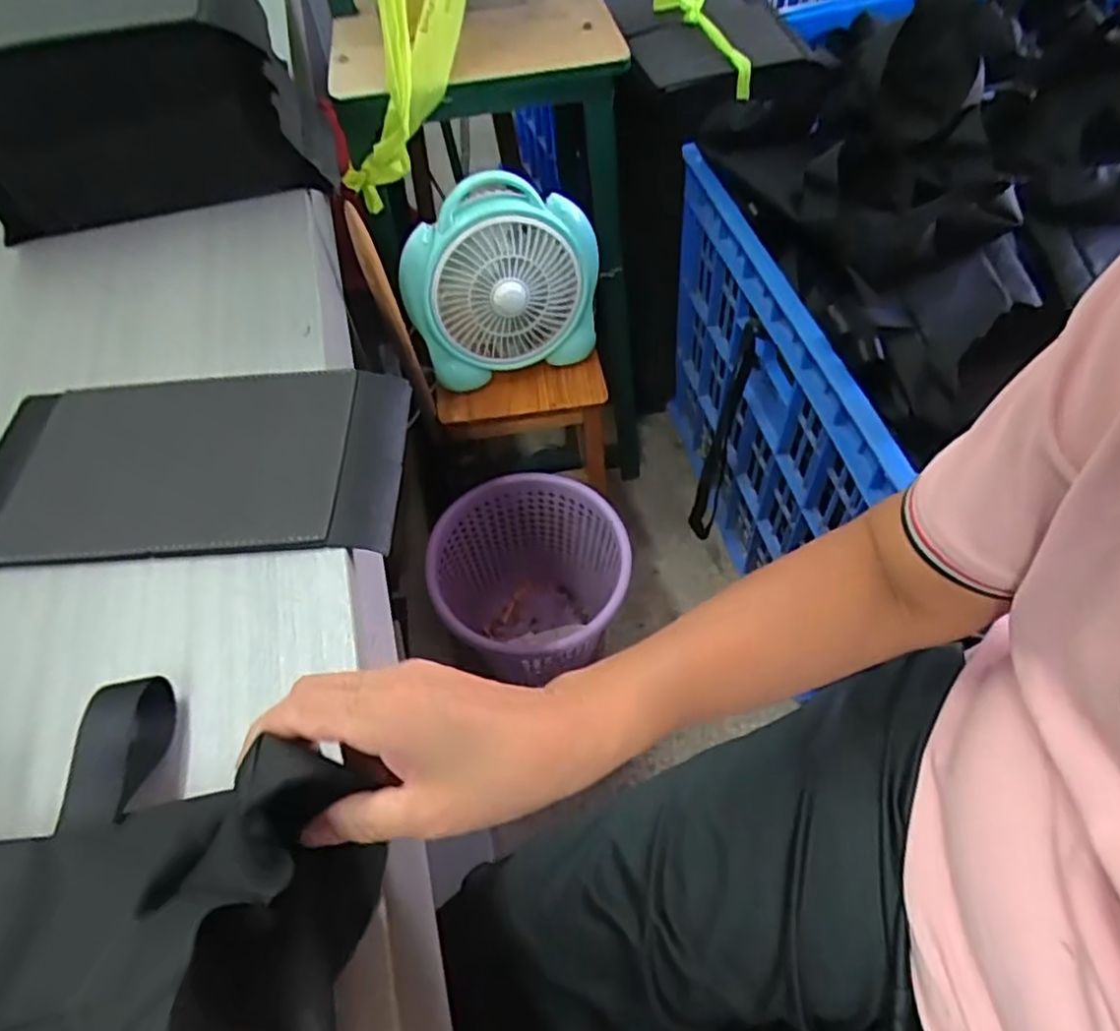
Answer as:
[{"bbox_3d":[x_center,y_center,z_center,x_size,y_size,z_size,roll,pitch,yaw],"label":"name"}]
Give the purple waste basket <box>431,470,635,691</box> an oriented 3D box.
[{"bbox_3d":[-0.038,0.132,1.075,0.263,0.305,0.264,-2,54,2],"label":"purple waste basket"}]

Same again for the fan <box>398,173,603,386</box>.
[{"bbox_3d":[-0.070,-0.289,0.893,0.244,0.216,0.081,-18,55,-10],"label":"fan"}]

